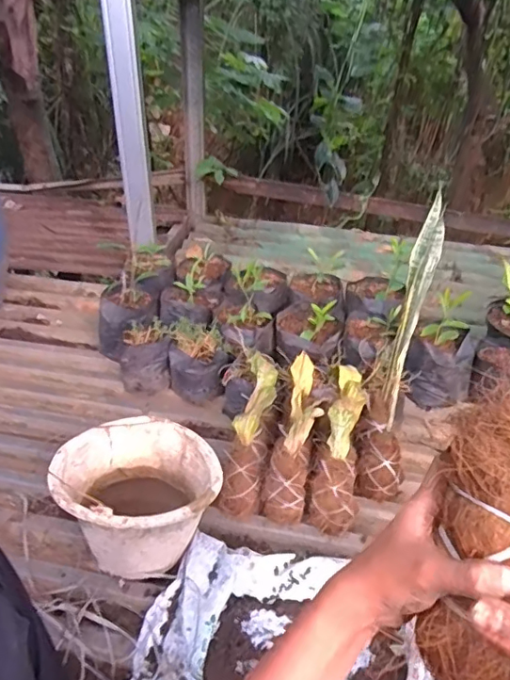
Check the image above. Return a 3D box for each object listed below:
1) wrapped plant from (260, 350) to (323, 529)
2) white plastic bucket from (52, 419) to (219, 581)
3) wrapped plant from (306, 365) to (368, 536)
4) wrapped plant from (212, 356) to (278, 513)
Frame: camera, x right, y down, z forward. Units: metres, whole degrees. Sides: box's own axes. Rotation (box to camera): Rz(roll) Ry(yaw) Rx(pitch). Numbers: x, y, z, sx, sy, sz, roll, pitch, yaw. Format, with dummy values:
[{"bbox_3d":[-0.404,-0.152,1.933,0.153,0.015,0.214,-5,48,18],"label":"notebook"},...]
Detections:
[{"bbox_3d":[0.076,0.163,0.987,0.081,0.077,0.324,8,60,10],"label":"wrapped plant"},{"bbox_3d":[-0.187,0.259,0.874,0.223,0.190,0.233,2,37,-2],"label":"white plastic bucket"},{"bbox_3d":[0.161,0.176,0.980,0.080,0.087,0.333,9,59,12],"label":"wrapped plant"},{"bbox_3d":[-0.003,0.162,1.009,0.072,0.095,0.323,8,64,10],"label":"wrapped plant"}]

